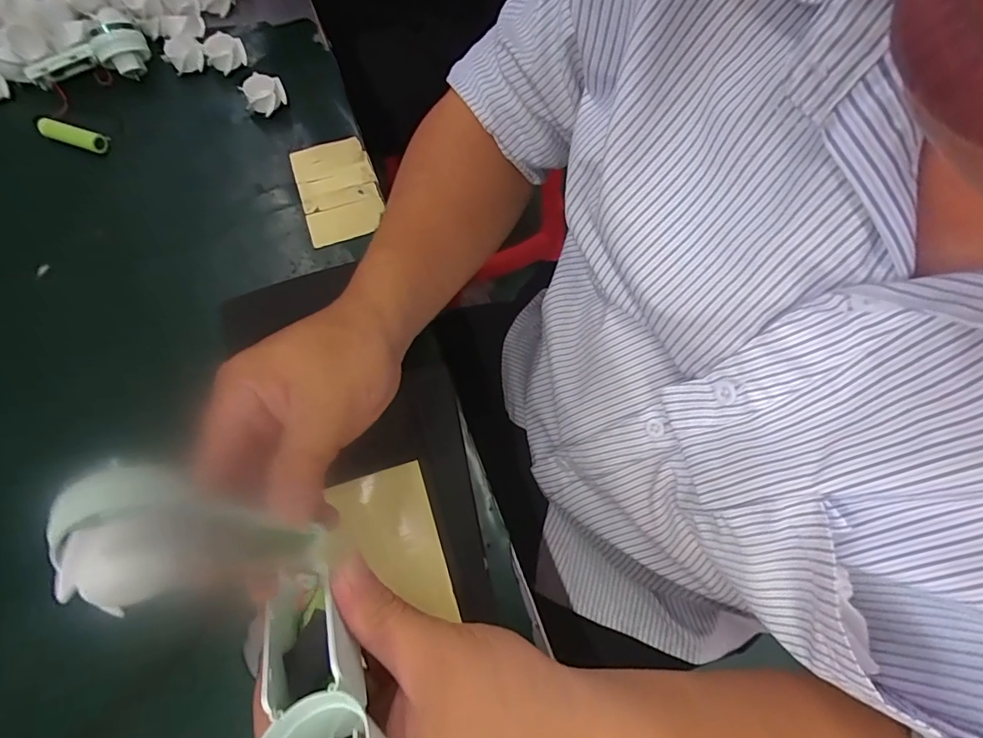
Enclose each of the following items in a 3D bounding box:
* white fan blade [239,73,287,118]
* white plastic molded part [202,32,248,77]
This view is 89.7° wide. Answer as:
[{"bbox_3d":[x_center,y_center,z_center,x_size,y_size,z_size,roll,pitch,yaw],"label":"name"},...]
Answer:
[{"bbox_3d":[-0.185,-0.223,0.401,0.031,0.018,0.031,-25,73,-7],"label":"white fan blade"},{"bbox_3d":[-0.223,-0.265,0.415,0.031,0.018,0.031,-25,73,-7],"label":"white plastic molded part"}]

